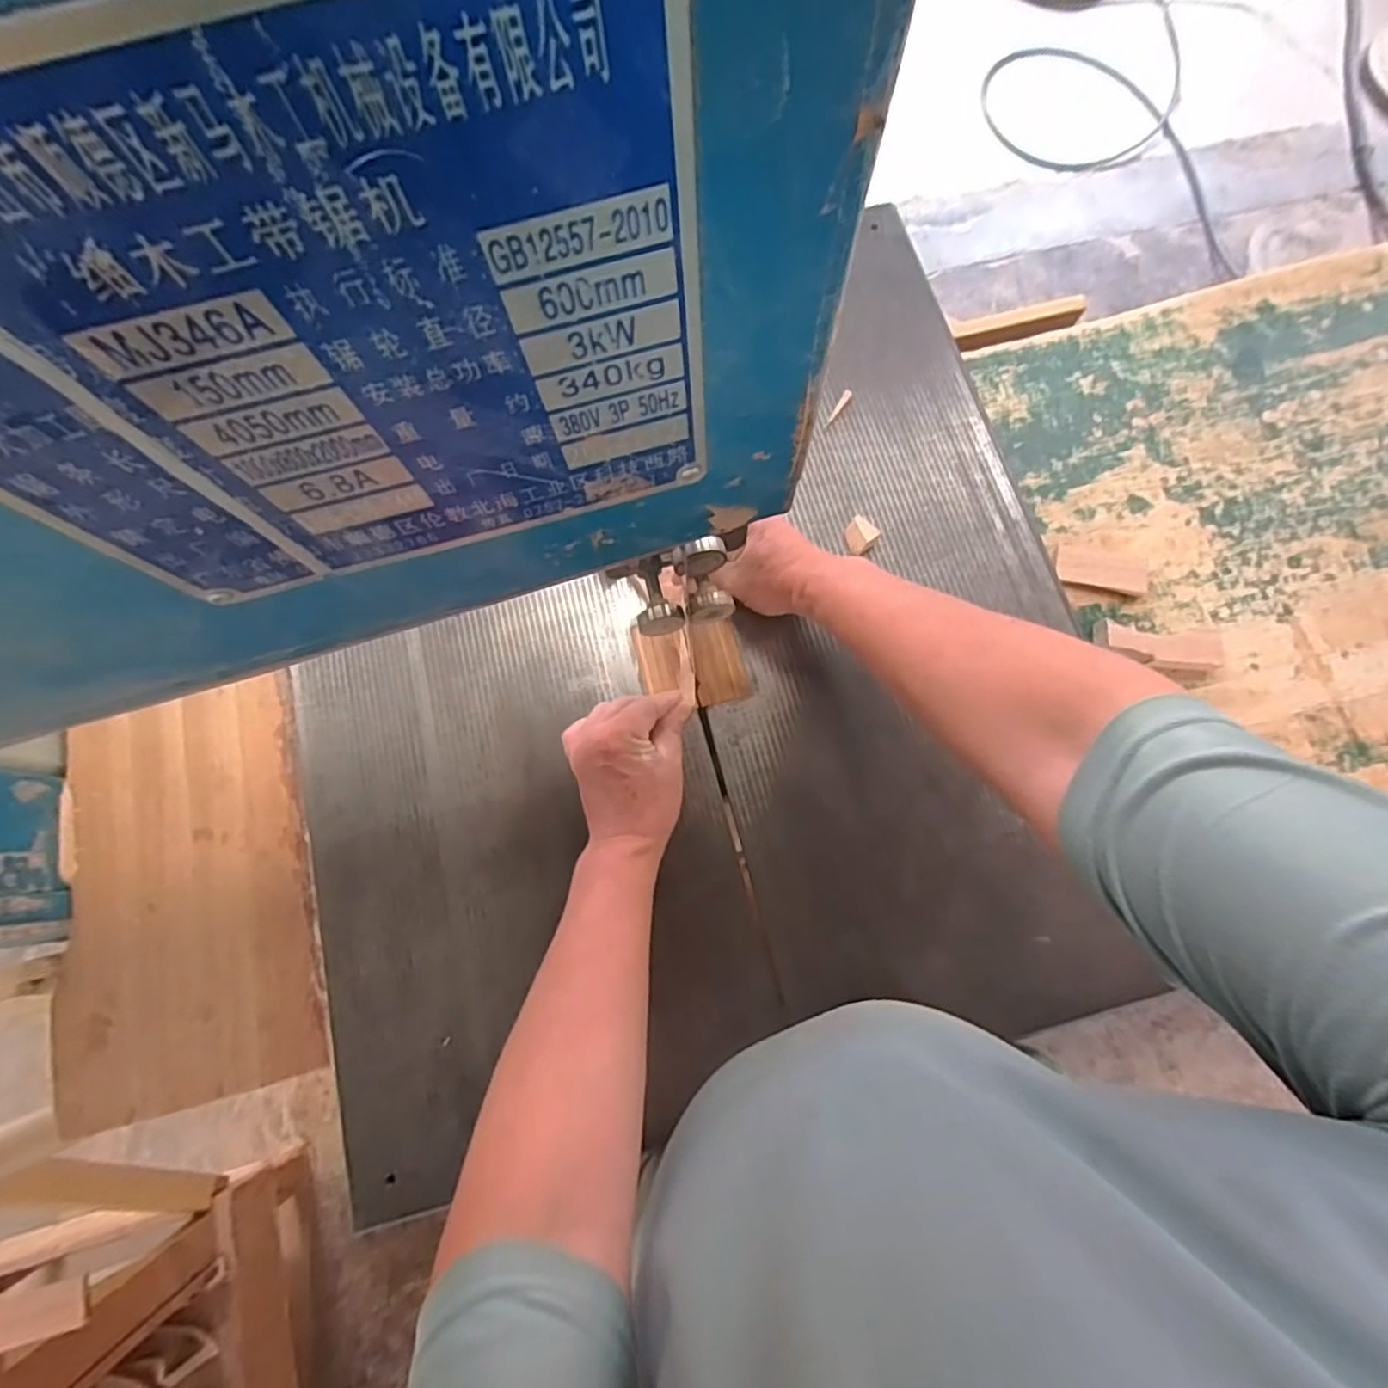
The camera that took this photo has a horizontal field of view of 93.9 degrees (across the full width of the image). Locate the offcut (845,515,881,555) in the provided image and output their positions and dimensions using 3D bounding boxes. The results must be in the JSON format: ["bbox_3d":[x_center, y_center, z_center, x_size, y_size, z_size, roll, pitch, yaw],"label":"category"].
[{"bbox_3d":[0.149,-0.142,0.580,0.028,0.017,0.028,42,80,9],"label":"offcut"}]

